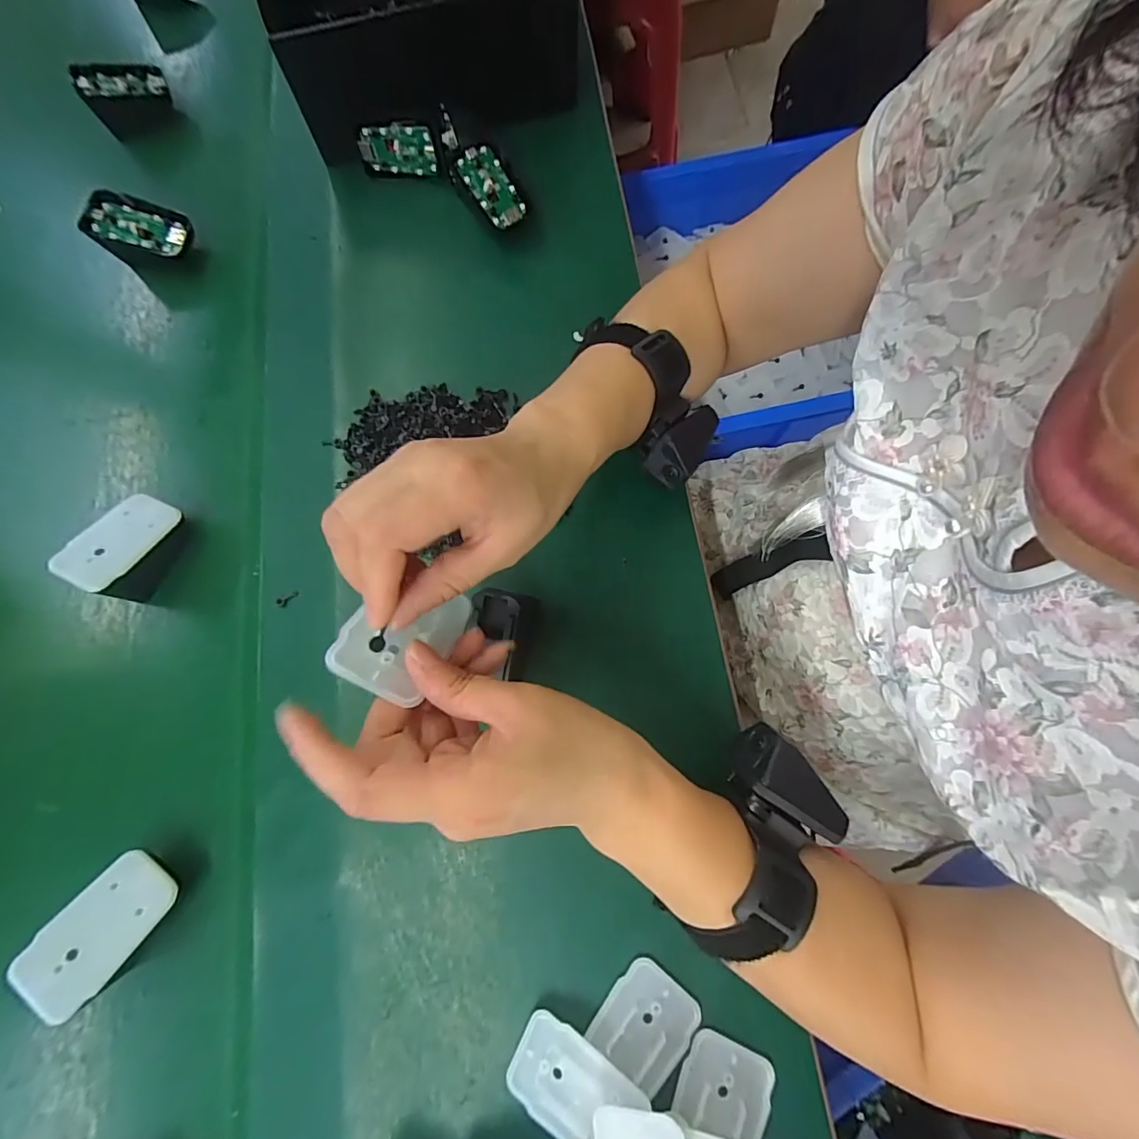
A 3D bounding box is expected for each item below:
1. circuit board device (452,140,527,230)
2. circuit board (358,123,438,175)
[{"bbox_3d":[-0.063,-0.306,0.399,0.036,0.009,0.063,-39,100,2],"label":"circuit board device"},{"bbox_3d":[-0.142,-0.347,0.415,0.061,0.041,0.008,2,75,6],"label":"circuit board"}]

